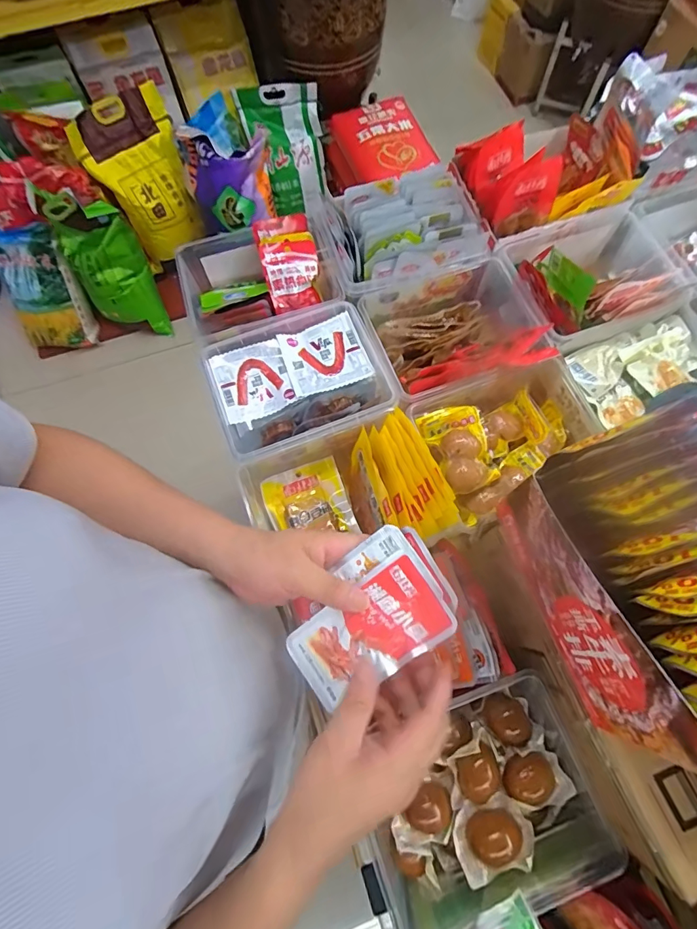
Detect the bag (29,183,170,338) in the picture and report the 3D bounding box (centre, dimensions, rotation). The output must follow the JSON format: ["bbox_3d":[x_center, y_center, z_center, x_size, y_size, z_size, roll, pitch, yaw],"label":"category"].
[{"bbox_3d":[-0.783,-0.638,1.447,0.231,0.469,0.079,-18,44,-1],"label":"bag"}]

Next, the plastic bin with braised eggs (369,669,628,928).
[{"bbox_3d":[0.115,0.309,0.403,0.210,0.081,0.142,-22,71,-7],"label":"plastic bin with braised eggs"}]

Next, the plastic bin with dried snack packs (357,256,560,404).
[{"bbox_3d":[0.141,-0.165,0.562,0.222,0.114,0.175,-14,70,-4],"label":"plastic bin with dried snack packs"}]

